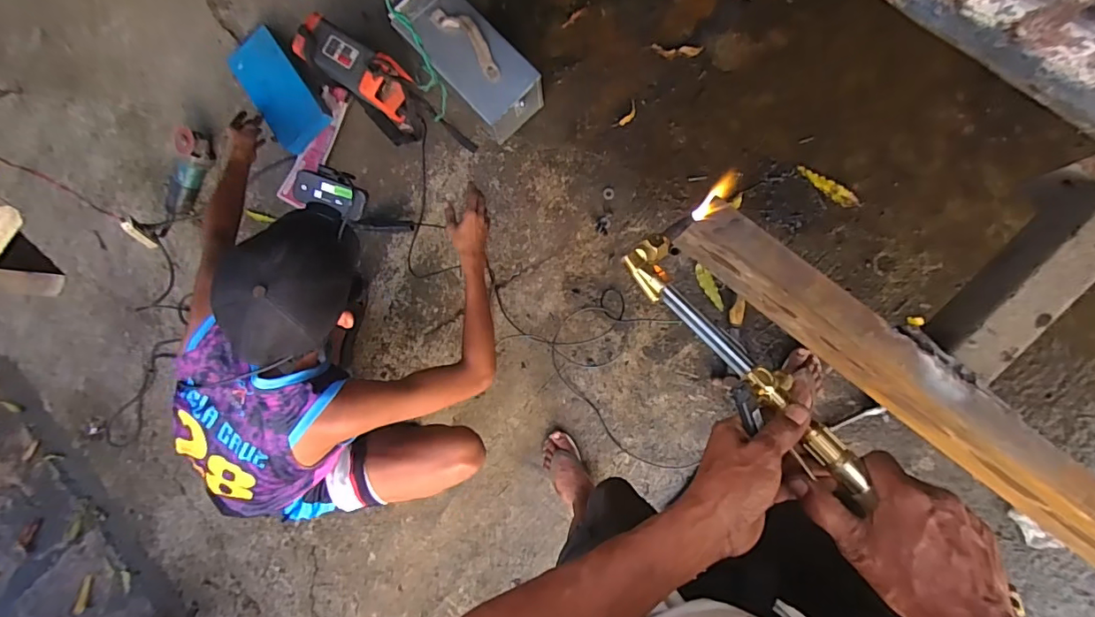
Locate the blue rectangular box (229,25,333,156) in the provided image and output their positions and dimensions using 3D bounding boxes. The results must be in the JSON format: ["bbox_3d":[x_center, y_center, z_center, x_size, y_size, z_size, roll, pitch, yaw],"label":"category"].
[{"bbox_3d":[-0.678,-0.543,1.255,0.154,0.043,0.274,-29,100,4],"label":"blue rectangular box"}]

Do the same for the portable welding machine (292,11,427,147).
[{"bbox_3d":[-0.442,-0.541,1.206,0.287,0.197,0.140,34,91,7],"label":"portable welding machine"}]

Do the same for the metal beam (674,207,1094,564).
[{"bbox_3d":[0.659,0.286,0.517,1.319,0.180,0.053,40,91,7],"label":"metal beam"}]

